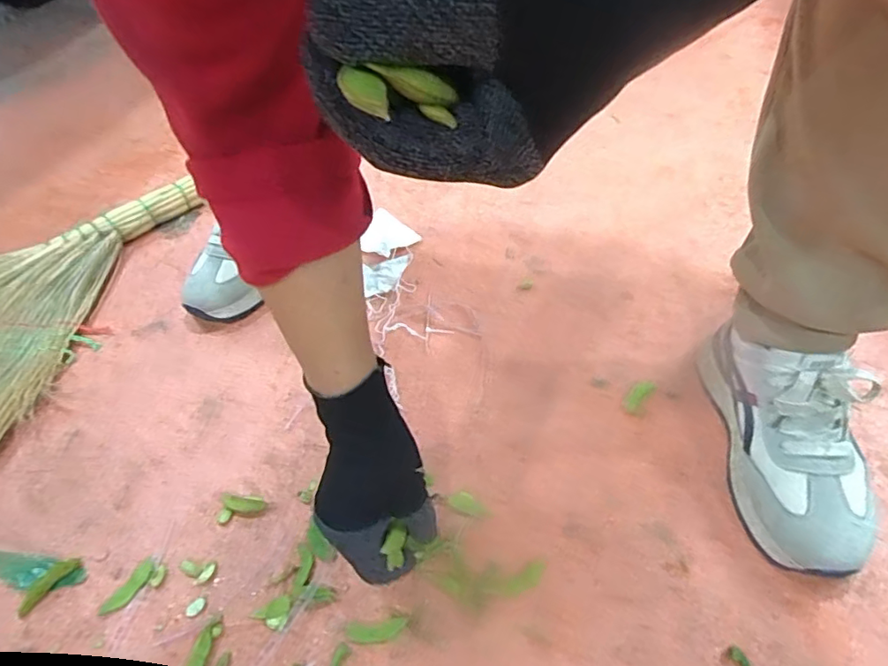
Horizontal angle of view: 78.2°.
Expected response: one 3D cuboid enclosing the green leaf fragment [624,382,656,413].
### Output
[{"bbox_3d":[0.192,0.061,0.541,0.018,0.004,0.043,33,59,31],"label":"green leaf fragment"}]

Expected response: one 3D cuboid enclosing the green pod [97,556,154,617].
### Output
[{"bbox_3d":[-0.257,0.208,0.446,0.017,0.005,0.049,23,54,25],"label":"green pod"}]

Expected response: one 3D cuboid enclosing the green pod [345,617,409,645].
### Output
[{"bbox_3d":[-0.051,0.222,0.408,0.044,0.004,0.016,-7,47,0],"label":"green pod"}]

